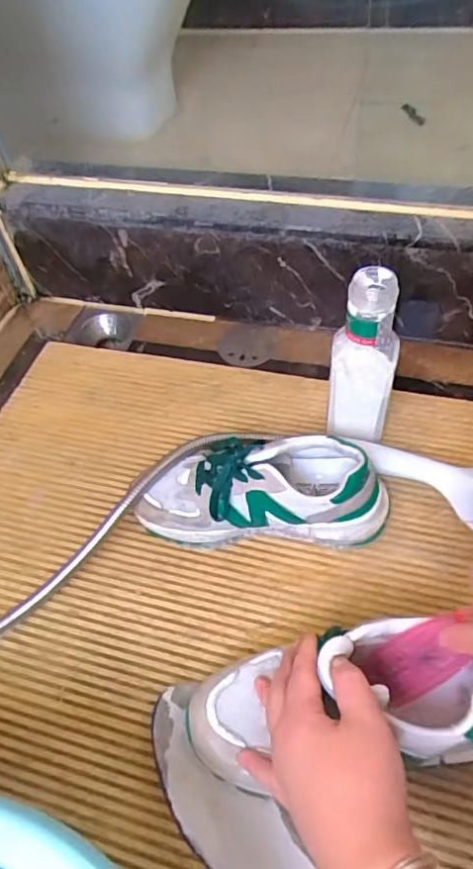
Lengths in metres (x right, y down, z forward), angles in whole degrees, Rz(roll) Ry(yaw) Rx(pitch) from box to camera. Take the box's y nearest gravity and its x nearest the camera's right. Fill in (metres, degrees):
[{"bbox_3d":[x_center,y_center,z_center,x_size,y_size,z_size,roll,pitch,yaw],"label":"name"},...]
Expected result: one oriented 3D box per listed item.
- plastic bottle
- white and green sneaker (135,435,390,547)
[{"bbox_3d":[0.122,-0.059,0.533,0.057,0.204,0.052,12,54,14],"label":"plastic bottle"},{"bbox_3d":[0.027,0.050,0.523,0.229,0.096,0.085,3,53,8],"label":"white and green sneaker"}]

